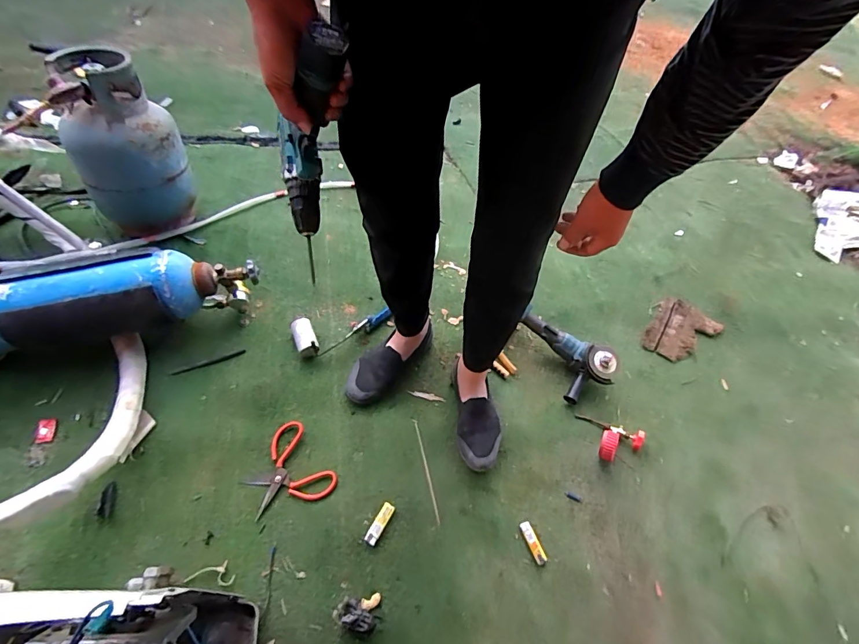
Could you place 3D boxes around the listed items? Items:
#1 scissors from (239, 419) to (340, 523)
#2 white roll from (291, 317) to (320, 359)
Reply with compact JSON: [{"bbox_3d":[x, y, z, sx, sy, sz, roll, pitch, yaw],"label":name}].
[{"bbox_3d":[-0.307,0.321,0.913,0.162,0.014,0.182,-32,67,-24],"label":"scissors"},{"bbox_3d":[-0.315,0.040,1.083,0.052,0.045,0.112,-17,63,-20],"label":"white roll"}]

